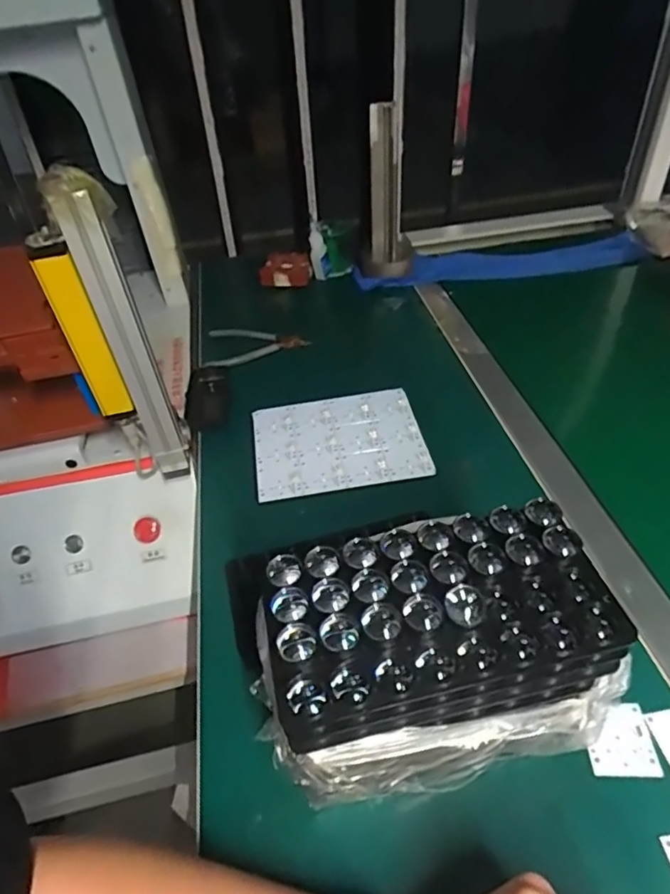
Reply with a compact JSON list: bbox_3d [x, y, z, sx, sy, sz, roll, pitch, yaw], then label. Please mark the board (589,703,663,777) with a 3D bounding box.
[{"bbox_3d":[0.198,0.204,0.385,0.045,0.005,0.046,-3,42,5],"label":"board"}]

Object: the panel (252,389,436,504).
[{"bbox_3d":[0.002,-0.009,0.604,0.179,0.007,0.147,-10,44,-4],"label":"panel"}]

